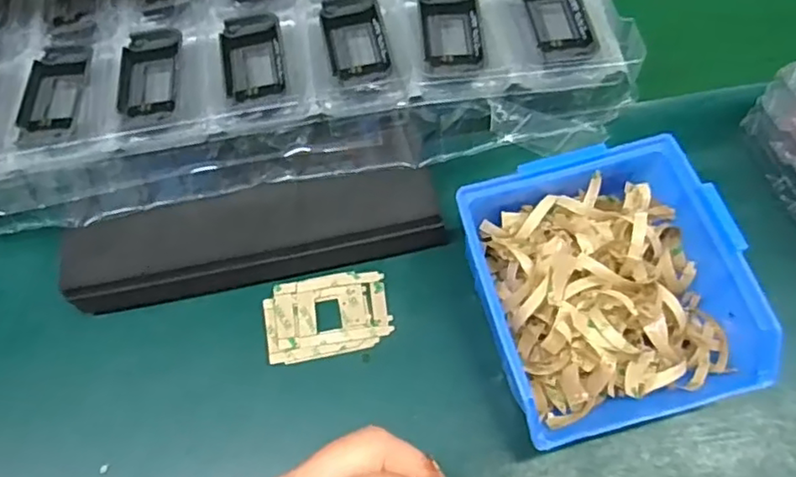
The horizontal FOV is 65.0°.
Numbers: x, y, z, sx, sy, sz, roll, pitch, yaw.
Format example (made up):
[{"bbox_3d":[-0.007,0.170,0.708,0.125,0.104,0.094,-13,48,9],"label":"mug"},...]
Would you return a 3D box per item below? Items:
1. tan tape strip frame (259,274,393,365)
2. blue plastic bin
[{"bbox_3d":[-0.042,0.044,0.366,0.072,0.004,0.047,-10,64,-1],"label":"tan tape strip frame"},{"bbox_3d":[0.105,0.030,0.329,0.125,0.067,0.132,-15,64,-4],"label":"blue plastic bin"}]

